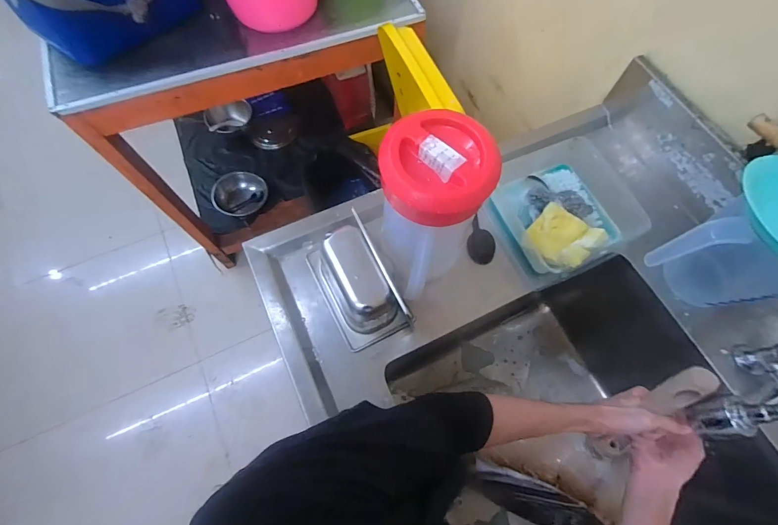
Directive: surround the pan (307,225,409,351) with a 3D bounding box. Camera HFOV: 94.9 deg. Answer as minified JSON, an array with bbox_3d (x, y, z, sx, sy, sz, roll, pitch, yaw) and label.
[{"bbox_3d":[-0.051,0.025,0.523,0.094,0.094,0.173,-26,72,-12],"label":"pan"}]

